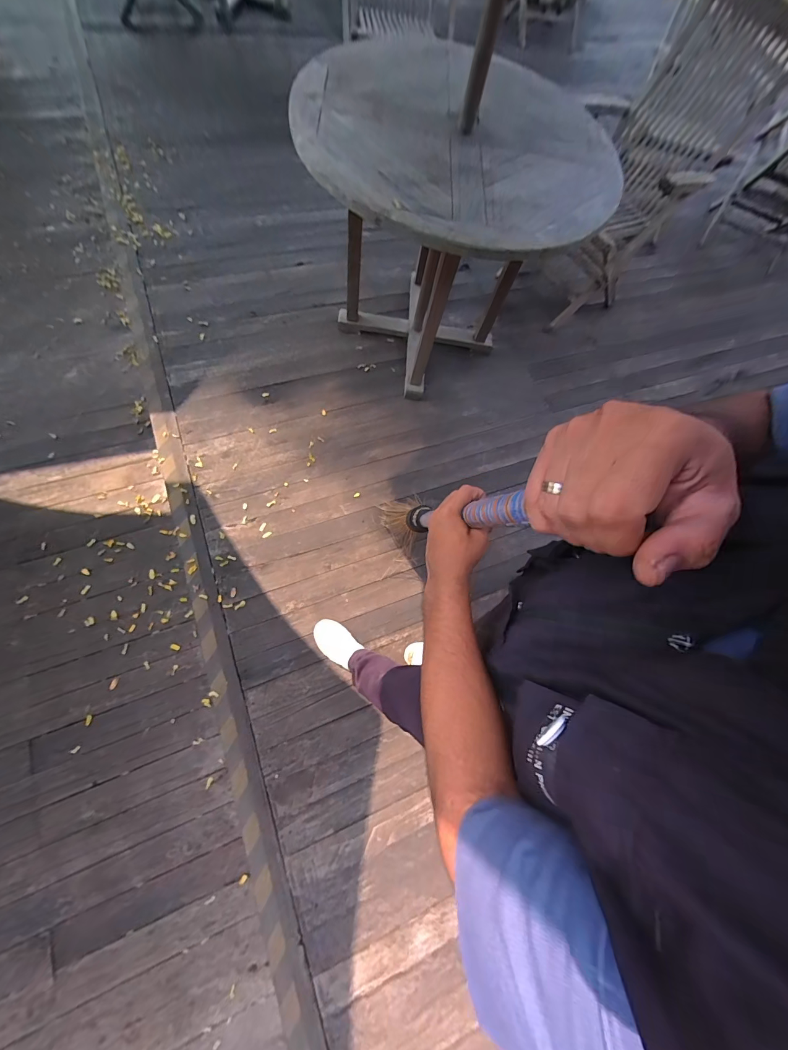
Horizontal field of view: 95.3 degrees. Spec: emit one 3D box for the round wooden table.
[{"bbox_3d":[0.180,-0.973,1.314,0.890,0.800,0.937,3,71,-8],"label":"round wooden table"}]

